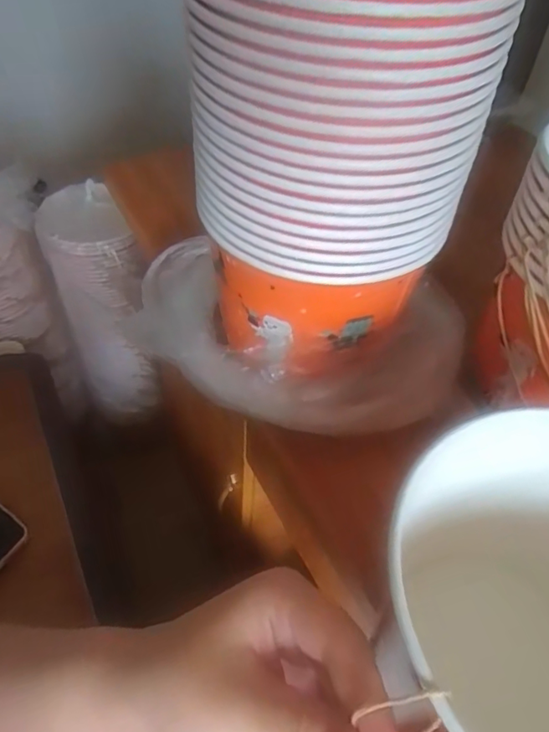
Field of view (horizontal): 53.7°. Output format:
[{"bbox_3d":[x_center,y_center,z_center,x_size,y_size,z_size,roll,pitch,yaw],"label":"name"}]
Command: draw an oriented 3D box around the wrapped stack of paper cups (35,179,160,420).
[{"bbox_3d":[-0.310,-0.068,0.988,0.128,0.473,0.119,-20,54,-21],"label":"wrapped stack of paper cups"}]

